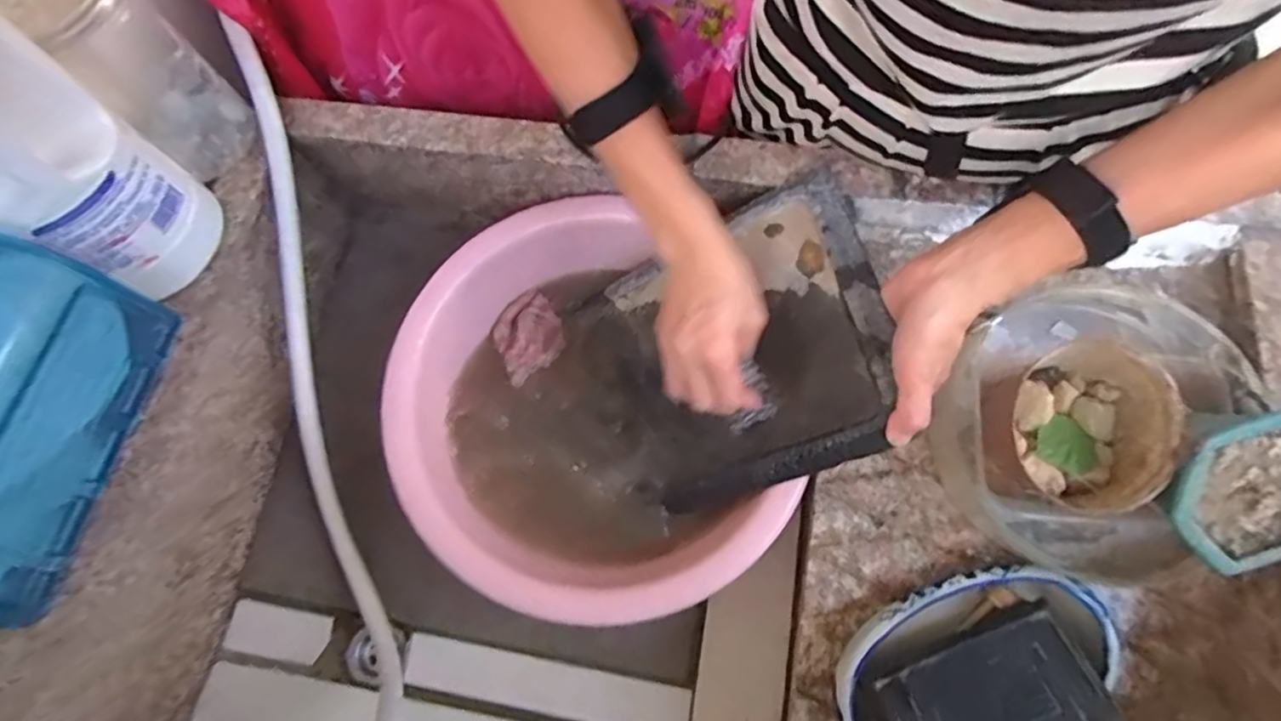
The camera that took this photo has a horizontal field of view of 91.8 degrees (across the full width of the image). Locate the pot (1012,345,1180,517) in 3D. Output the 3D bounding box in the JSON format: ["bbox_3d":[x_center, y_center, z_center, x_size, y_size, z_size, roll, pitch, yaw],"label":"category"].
[{"bbox_3d":[0.288,0.042,0.398,0.090,0.051,0.086,-1,69,2],"label":"pot"}]

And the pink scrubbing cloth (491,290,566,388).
[{"bbox_3d":[-0.105,-0.025,0.585,0.065,0.017,0.075,-28,71,-8],"label":"pink scrubbing cloth"}]

